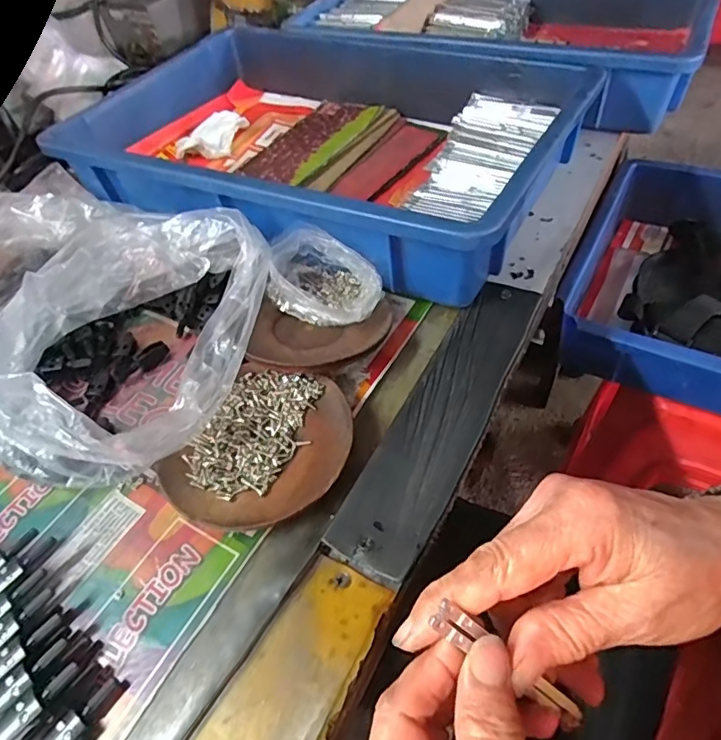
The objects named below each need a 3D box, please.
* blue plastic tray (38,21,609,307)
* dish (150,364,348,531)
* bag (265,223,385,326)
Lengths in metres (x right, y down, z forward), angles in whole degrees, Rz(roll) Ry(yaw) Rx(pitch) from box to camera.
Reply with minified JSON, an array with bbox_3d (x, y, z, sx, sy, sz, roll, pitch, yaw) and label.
[{"bbox_3d":[-0.038,-0.225,0.484,0.412,0.076,0.300,20,56,20],"label":"blue plastic tray"},{"bbox_3d":[-0.057,0.044,0.312,0.096,0.020,0.108,24,58,22],"label":"dish"},{"bbox_3d":[-0.028,-0.065,0.376,0.090,0.040,0.056,27,58,24],"label":"bag"}]

